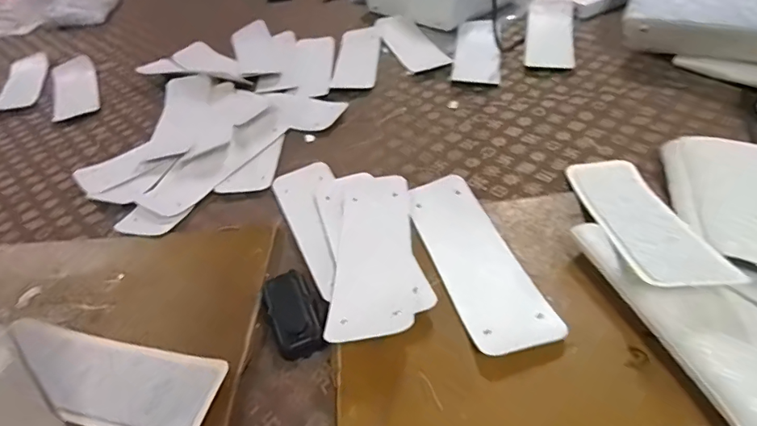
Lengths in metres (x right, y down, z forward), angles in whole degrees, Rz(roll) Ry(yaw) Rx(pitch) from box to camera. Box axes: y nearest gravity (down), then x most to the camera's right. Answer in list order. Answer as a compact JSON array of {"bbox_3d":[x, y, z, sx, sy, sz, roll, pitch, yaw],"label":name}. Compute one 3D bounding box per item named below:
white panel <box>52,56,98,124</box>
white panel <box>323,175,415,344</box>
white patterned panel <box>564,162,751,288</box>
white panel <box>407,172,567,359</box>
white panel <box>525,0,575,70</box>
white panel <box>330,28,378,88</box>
[{"bbox_3d":[-0.647,-0.268,0.994,0.088,0.023,0.248,-23,46,-17],"label":"white panel"},{"bbox_3d":[-0.005,0.040,0.546,0.085,0.015,0.264,-4,36,5],"label":"white panel"},{"bbox_3d":[0.284,0.001,0.512,0.084,0.018,0.257,-2,28,6],"label":"white patterned panel"},{"bbox_3d":[0.104,0.046,0.528,0.085,0.012,0.263,-15,40,-6],"label":"white panel"},{"bbox_3d":[0.342,-0.360,0.929,0.084,0.008,0.251,4,50,19],"label":"white panel"},{"bbox_3d":[-0.045,-0.328,0.981,0.086,0.011,0.254,-1,43,6],"label":"white panel"}]

